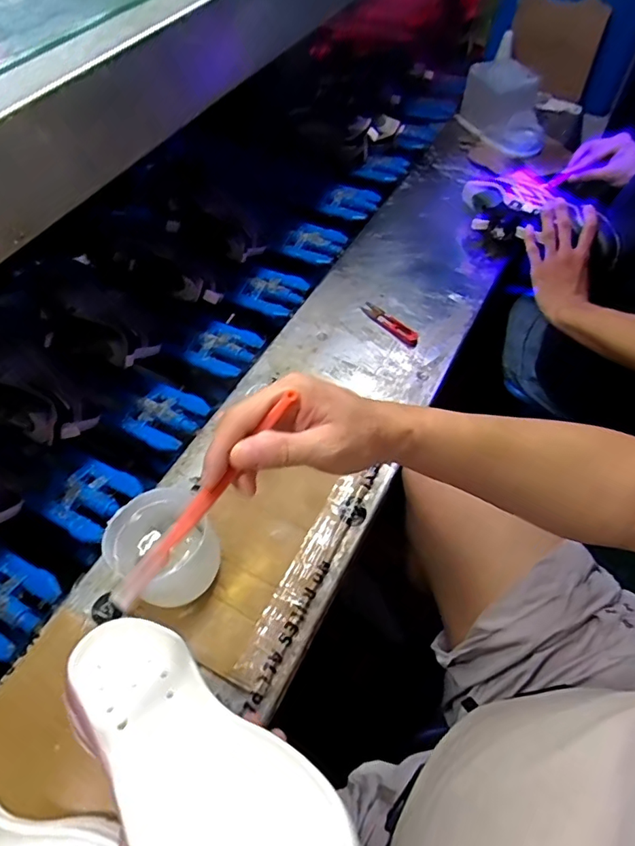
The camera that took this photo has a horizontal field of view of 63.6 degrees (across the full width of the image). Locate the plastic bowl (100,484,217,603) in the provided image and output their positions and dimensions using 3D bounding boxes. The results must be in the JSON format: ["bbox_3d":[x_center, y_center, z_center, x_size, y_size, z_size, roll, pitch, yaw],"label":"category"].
[{"bbox_3d":[-0.152,0.125,0.502,0.094,0.086,0.086,0,56,1],"label":"plastic bowl"}]

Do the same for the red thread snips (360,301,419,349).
[{"bbox_3d":[0.105,-0.144,0.735,0.026,0.005,0.105,-35,62,-21],"label":"red thread snips"}]

